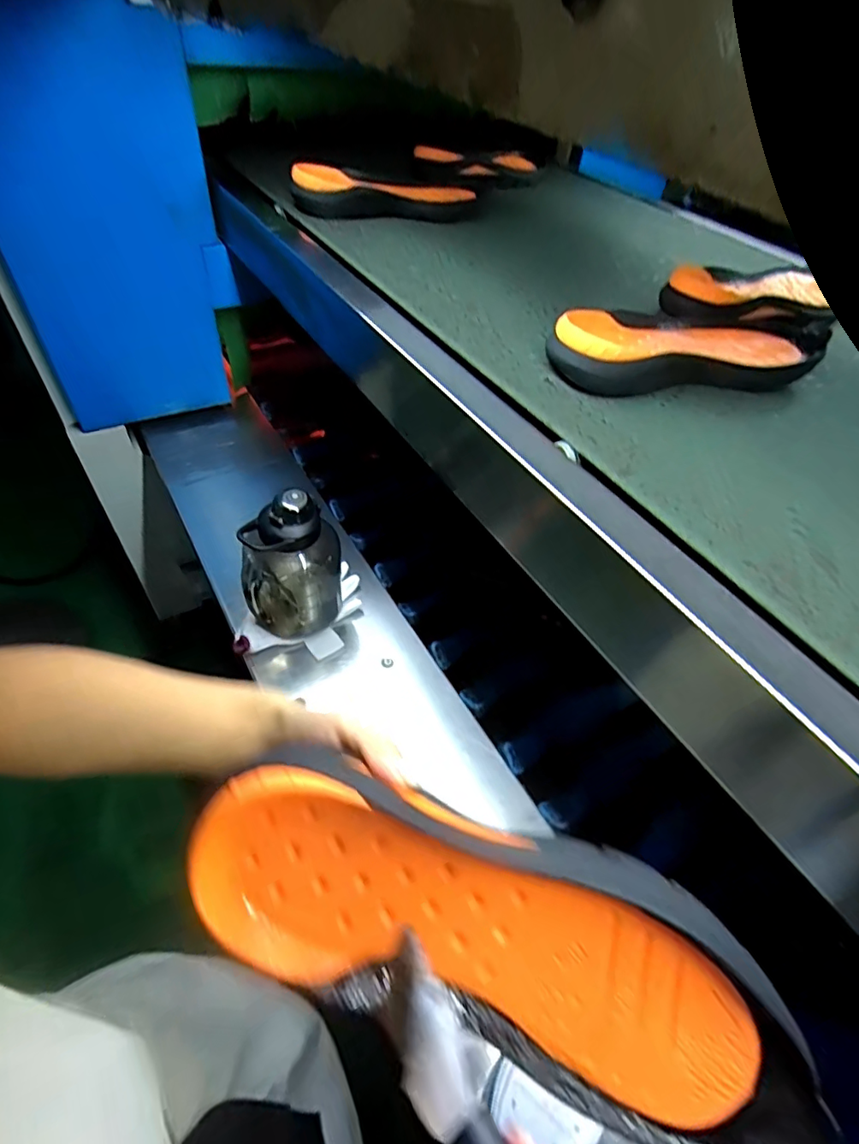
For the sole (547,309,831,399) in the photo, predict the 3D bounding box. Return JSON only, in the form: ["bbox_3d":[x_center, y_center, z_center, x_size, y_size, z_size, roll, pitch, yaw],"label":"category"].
[{"bbox_3d":[0.260,-0.226,0.527,0.292,0.047,0.113,-5,48,-12],"label":"sole"}]

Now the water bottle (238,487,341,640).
[{"bbox_3d":[-0.186,-0.012,0.714,0.120,0.220,0.105,-3,47,-10],"label":"water bottle"}]

